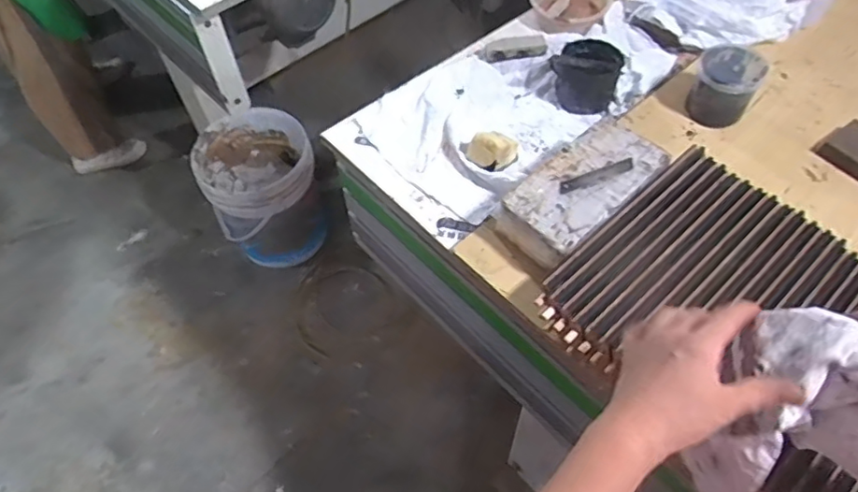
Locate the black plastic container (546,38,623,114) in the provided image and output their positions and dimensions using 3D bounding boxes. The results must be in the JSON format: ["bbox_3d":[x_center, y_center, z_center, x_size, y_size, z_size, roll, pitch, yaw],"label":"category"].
[{"bbox_3d":[0.224,-0.245,0.860,0.098,0.068,0.079,8,56,8],"label":"black plastic container"}]

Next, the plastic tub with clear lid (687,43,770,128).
[{"bbox_3d":[0.400,-0.218,0.813,0.081,0.077,0.081,-1,55,2],"label":"plastic tub with clear lid"}]

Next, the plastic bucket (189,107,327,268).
[{"bbox_3d":[-0.465,-0.146,1.704,0.296,0.372,0.291,-1,55,2],"label":"plastic bucket"}]

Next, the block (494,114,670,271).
[{"bbox_3d":[0.184,-0.064,0.714,0.203,0.054,0.102,-38,62,-22],"label":"block"}]

